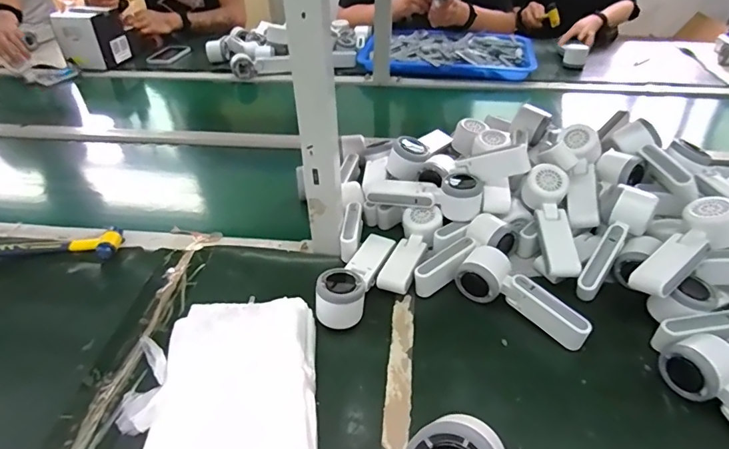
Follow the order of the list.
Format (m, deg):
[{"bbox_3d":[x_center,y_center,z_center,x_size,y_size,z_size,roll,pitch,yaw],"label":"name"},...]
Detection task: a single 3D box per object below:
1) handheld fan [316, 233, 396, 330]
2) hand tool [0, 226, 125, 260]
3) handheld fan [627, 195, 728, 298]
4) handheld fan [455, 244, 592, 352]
[{"bbox_3d":[-0.011,0.065,0.611,0.061,0.057,0.168,11,40,15],"label":"handheld fan"},{"bbox_3d":[-0.488,0.039,0.681,0.239,0.022,0.049,-6,39,-6],"label":"hand tool"},{"bbox_3d":[0.392,0.027,0.562,0.169,0.046,0.057,-37,48,-13],"label":"handheld fan"},{"bbox_3d":[0.198,0.091,0.578,0.163,0.050,0.057,28,47,32],"label":"handheld fan"}]

